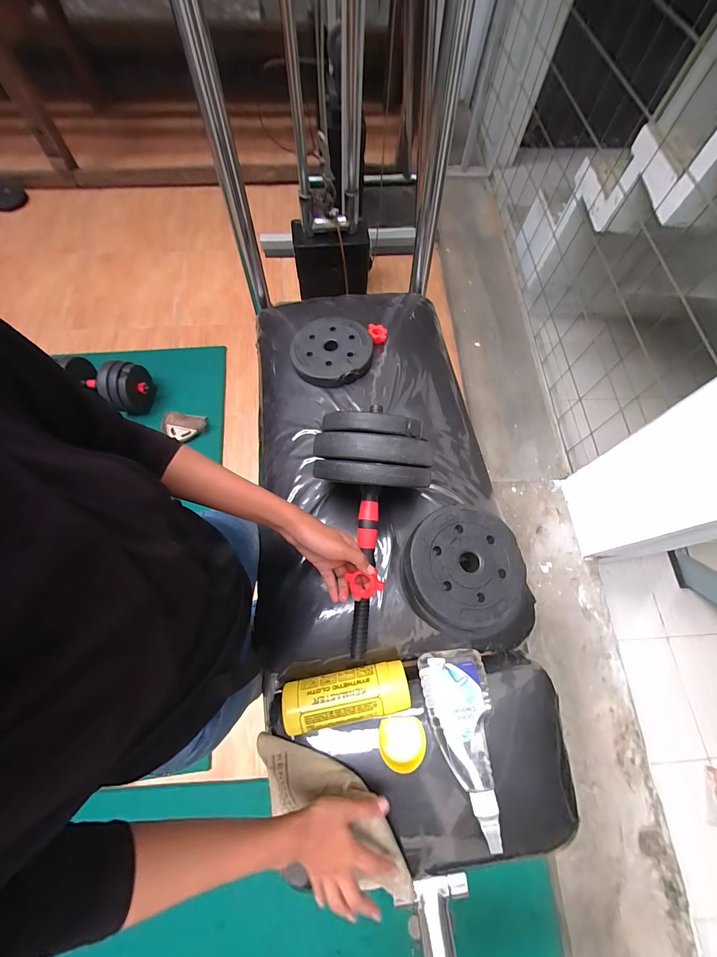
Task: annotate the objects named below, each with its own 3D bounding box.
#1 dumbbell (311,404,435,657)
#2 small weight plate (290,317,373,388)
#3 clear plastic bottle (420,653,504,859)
[{"bbox_3d":[0.011,0.076,0.508,0.172,0.143,0.330,6,69,0],"label":"dumbbell"},{"bbox_3d":[-0.057,-0.276,0.744,0.170,0.024,0.170,1,69,-2],"label":"small weight plate"},{"bbox_3d":[0.153,0.356,0.485,0.096,0.072,0.207,-9,69,-4],"label":"clear plastic bottle"}]

